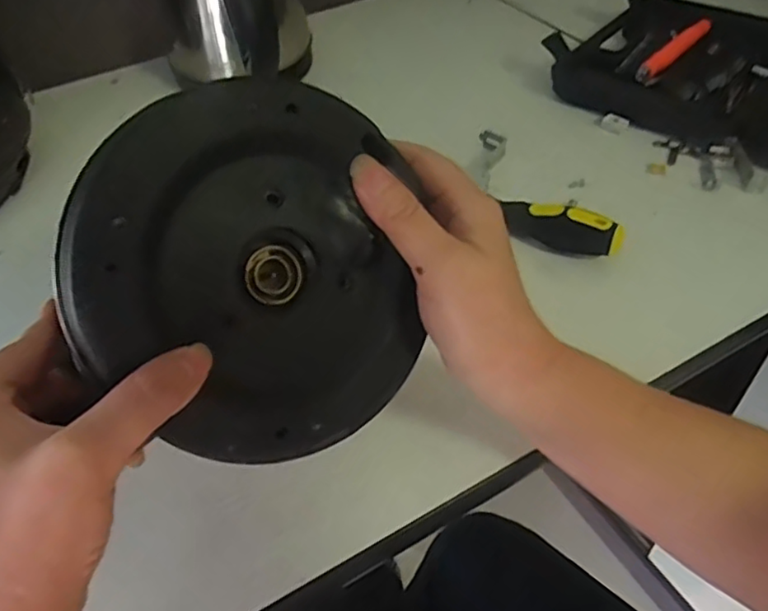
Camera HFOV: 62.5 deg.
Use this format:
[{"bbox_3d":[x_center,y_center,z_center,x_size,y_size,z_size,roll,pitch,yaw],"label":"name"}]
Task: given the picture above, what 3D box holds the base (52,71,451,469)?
[{"bbox_3d":[-0.050,-0.013,0.251,0.138,0.141,0.014,-7,8,-32],"label":"base"}]

